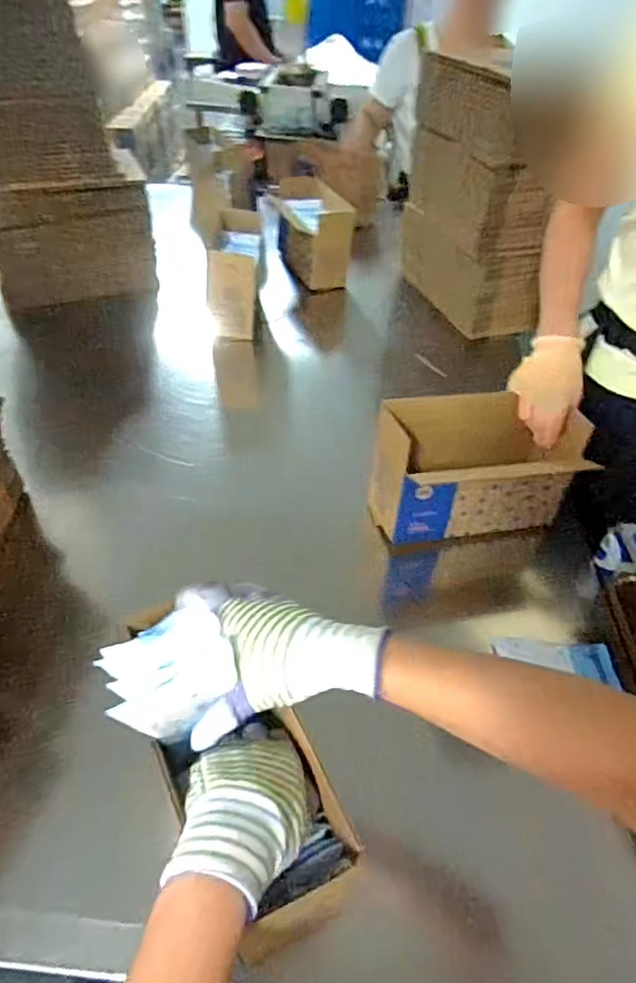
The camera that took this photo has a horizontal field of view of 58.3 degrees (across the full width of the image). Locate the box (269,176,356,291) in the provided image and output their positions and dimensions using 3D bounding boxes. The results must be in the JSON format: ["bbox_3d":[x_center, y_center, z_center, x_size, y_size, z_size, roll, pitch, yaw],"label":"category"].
[{"bbox_3d":[-0.007,-0.617,1.356,0.130,0.160,0.248,-12,47,-16],"label":"box"}]

